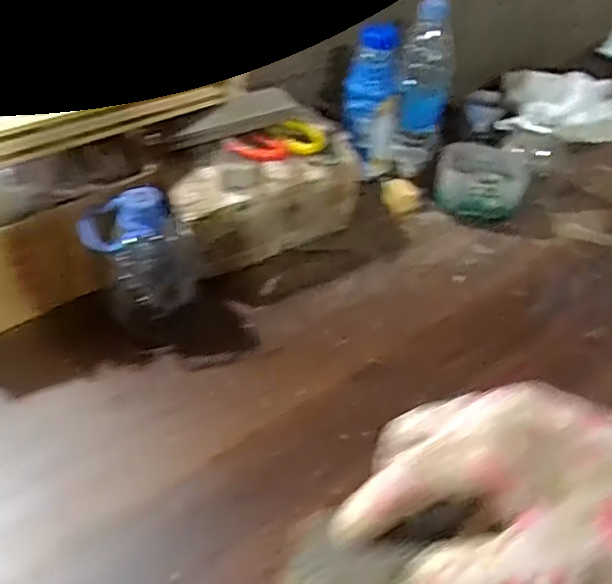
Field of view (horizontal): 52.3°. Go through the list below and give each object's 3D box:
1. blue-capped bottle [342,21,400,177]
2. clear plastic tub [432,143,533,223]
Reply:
[{"bbox_3d":[0.087,-0.241,0.799,0.072,0.192,0.065,-8,24,-16],"label":"blue-capped bottle"},{"bbox_3d":[0.228,-0.143,0.824,0.111,0.064,0.121,18,44,11],"label":"clear plastic tub"}]

